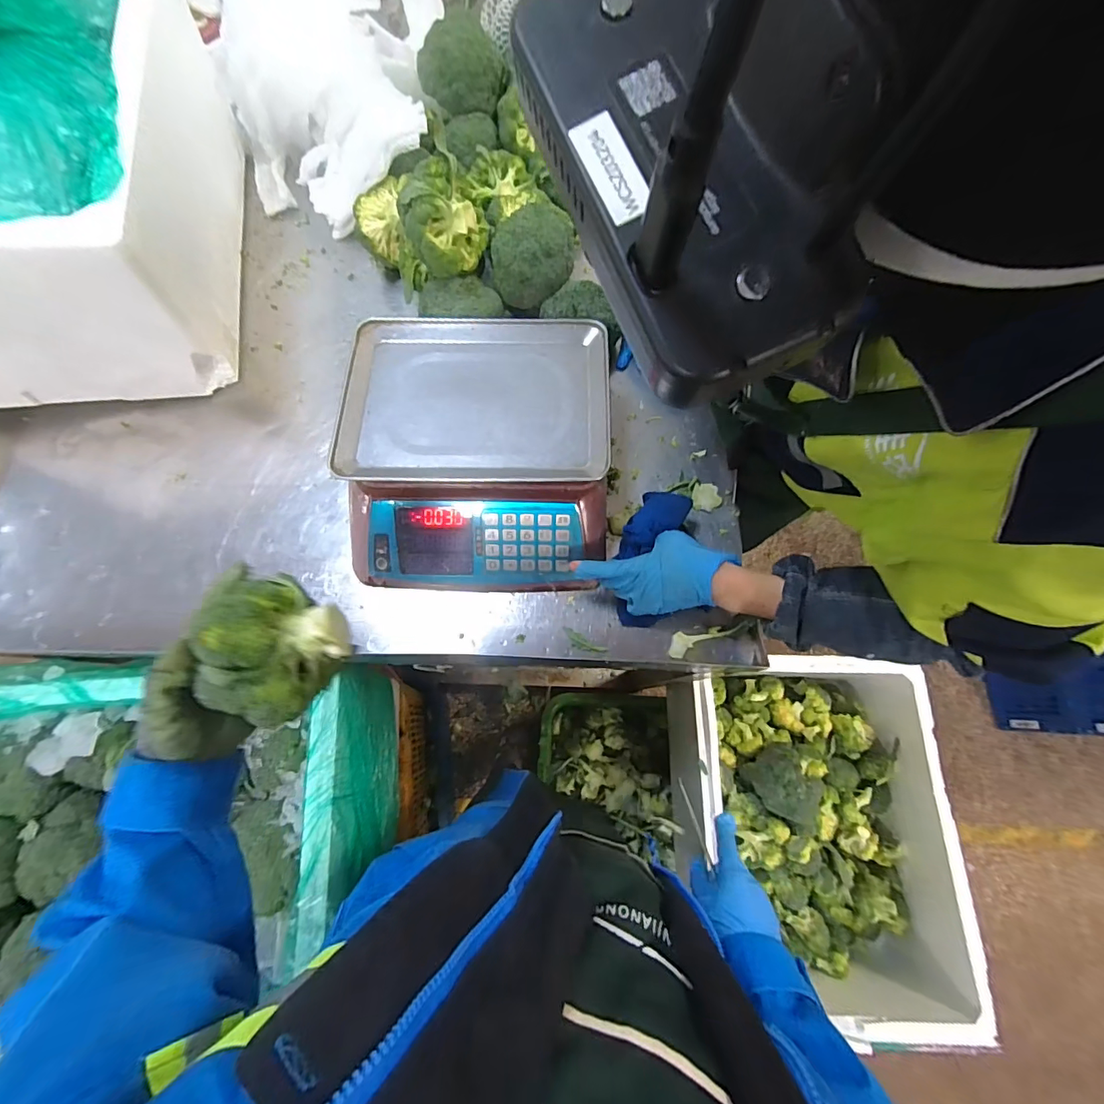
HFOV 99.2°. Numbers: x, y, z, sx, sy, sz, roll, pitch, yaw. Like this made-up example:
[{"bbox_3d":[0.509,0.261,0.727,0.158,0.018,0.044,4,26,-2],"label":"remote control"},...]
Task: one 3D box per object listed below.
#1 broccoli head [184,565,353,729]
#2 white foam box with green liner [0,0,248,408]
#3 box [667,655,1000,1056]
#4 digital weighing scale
[{"bbox_3d":[-0.217,0.069,0.358,0.099,0.090,0.091,32,75,10],"label":"broccoli head"},{"bbox_3d":[-0.688,-0.491,0.630,0.419,0.322,0.577,-9,72,-3],"label":"white foam box with green liner"},{"bbox_3d":[0.459,0.488,0.882,0.407,0.236,0.553,1,72,0],"label":"box"},{"bbox_3d":[-0.091,-0.129,0.609,0.328,0.117,0.338,1,72,0],"label":"digital weighing scale"}]

